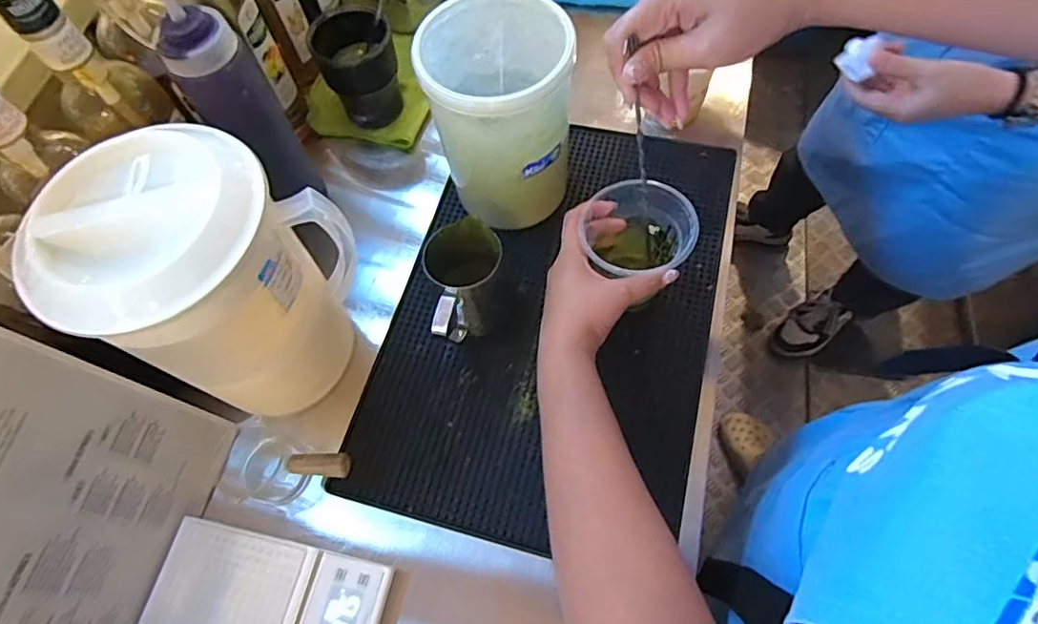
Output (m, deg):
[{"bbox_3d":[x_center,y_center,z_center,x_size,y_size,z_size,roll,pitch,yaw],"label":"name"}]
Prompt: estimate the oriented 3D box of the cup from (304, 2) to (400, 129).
[{"bbox_3d":[-0.180,-0.275,0.660,0.081,0.107,0.080,-1,65,1],"label":"cup"}]

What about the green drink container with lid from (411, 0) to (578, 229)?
[{"bbox_3d":[-0.017,-0.177,0.547,0.126,0.177,0.130,5,65,4],"label":"green drink container with lid"}]

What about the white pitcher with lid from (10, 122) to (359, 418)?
[{"bbox_3d":[-0.230,-0.025,0.460,0.142,0.213,0.167,35,71,16],"label":"white pitcher with lid"}]

